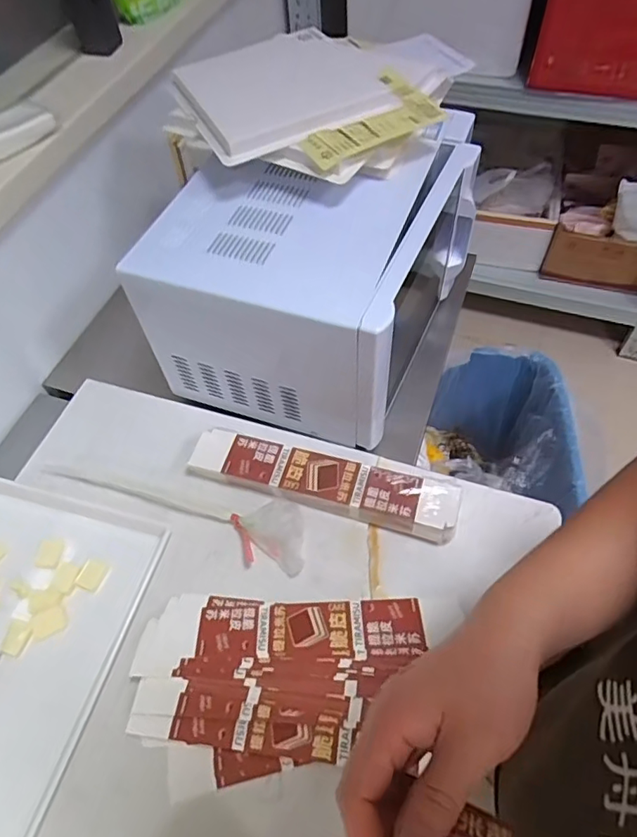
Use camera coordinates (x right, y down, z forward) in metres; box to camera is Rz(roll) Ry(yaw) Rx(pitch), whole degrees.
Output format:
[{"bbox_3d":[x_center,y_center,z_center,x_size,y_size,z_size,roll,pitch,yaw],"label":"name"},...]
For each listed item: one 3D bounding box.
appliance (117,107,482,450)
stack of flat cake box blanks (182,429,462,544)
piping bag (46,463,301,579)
[{"bbox_3d":[0.004,-0.200,0.766,0.324,0.276,0.396,21,60,16],"label":"appliance"},{"bbox_3d":[0.003,0.082,0.699,0.347,0.040,0.064,13,59,12],"label":"stack of flat cake box blanks"},{"bbox_3d":[-0.199,0.120,0.690,0.374,0.019,0.085,9,58,9],"label":"piping bag"}]

